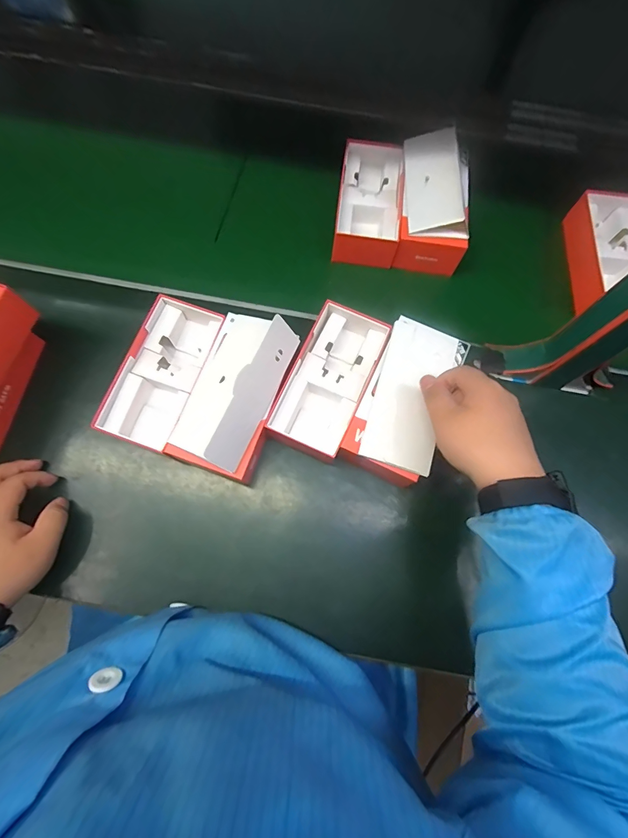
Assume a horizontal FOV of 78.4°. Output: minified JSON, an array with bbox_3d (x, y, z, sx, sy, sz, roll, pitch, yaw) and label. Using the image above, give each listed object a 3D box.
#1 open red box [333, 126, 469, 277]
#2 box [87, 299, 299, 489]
[{"bbox_3d":[0.125,-0.312,0.557,0.191,0.098,0.191,7,74,4],"label":"open red box"},{"bbox_3d":[-0.130,-0.043,0.441,0.179,0.104,0.177,18,75,7],"label":"box"}]

